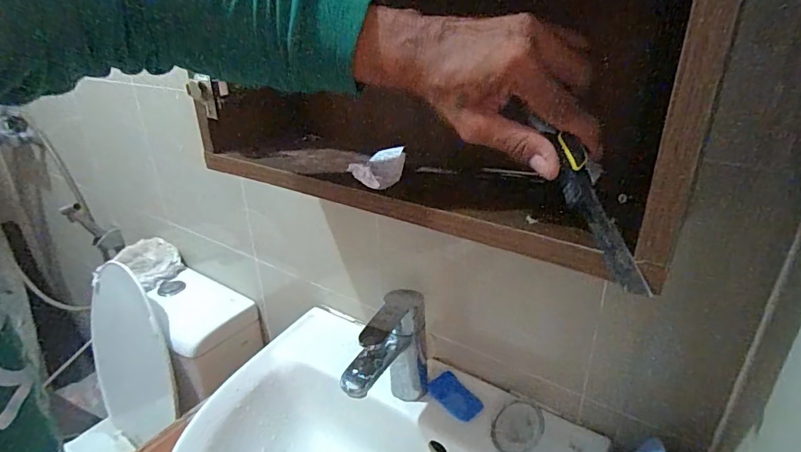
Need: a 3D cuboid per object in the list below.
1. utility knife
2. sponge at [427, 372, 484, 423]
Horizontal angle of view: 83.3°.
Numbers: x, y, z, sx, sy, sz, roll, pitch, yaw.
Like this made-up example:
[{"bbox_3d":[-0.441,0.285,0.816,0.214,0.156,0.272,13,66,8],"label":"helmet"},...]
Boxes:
[{"bbox_3d":[0.125,-0.022,0.306,0.023,0.148,0.024,-20,-12,-36],"label":"utility knife"},{"bbox_3d":[0.071,0.225,0.591,0.043,0.017,0.072,-18,30,-32],"label":"sponge"}]

